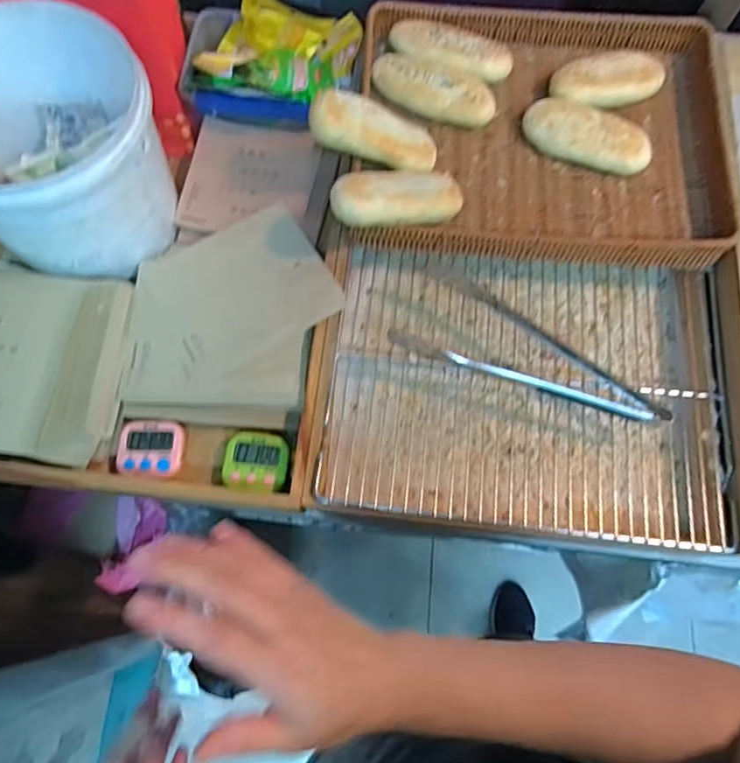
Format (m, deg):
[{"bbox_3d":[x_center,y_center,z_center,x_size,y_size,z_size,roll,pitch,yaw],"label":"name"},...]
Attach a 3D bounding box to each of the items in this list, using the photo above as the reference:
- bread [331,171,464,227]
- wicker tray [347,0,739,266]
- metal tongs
[{"bbox_3d":[0.033,-0.190,0.573,0.152,0.035,0.061,-13,71,-26],"label":"bread"},{"bbox_3d":[0.195,-0.288,0.653,0.415,0.061,0.323,6,71,1],"label":"wicker tray"},{"bbox_3d":[0.171,-0.030,0.578,0.276,0.044,0.114,24,73,7],"label":"metal tongs"}]

